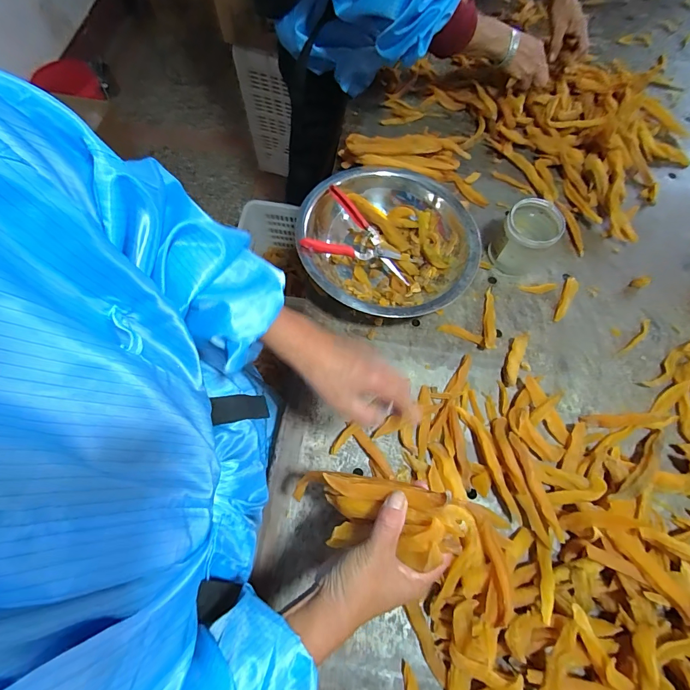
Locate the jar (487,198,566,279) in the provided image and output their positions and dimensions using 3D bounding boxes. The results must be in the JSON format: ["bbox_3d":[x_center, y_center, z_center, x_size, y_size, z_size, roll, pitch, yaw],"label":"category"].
[{"bbox_3d":[0.292,-0.173,0.612,0.083,0.086,0.094,33,71,10],"label":"jar"}]

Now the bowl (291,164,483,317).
[{"bbox_3d":[0.073,-0.157,0.602,0.253,0.077,0.273,1,69,-2],"label":"bowl"}]

